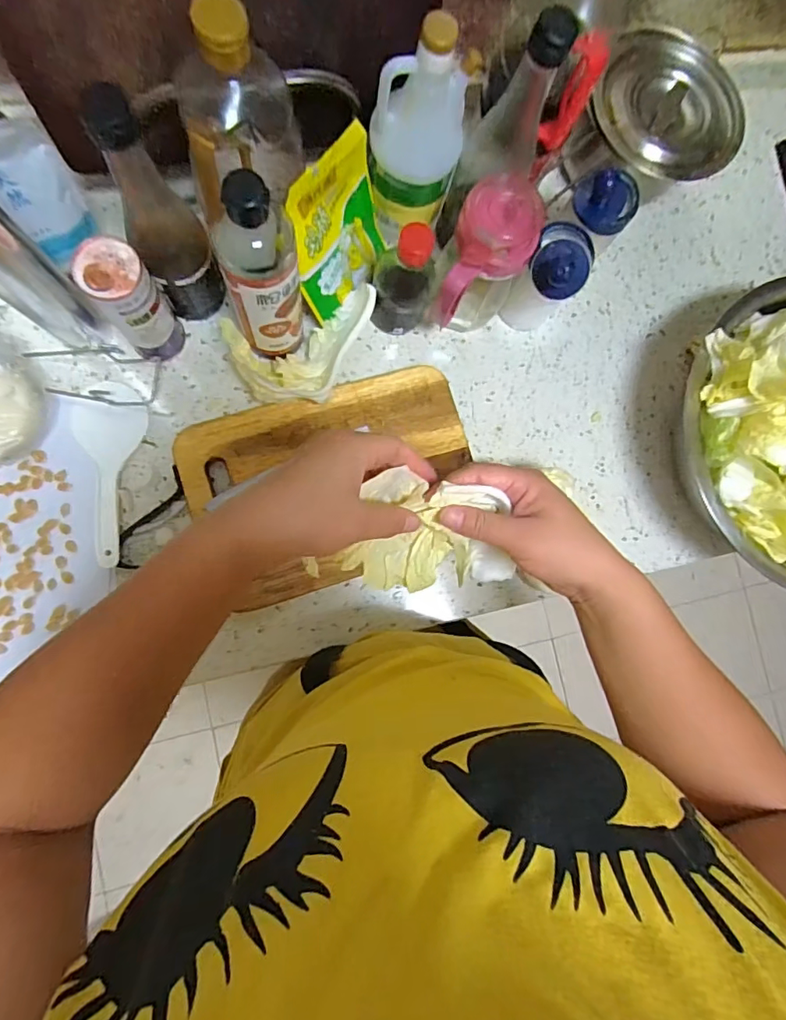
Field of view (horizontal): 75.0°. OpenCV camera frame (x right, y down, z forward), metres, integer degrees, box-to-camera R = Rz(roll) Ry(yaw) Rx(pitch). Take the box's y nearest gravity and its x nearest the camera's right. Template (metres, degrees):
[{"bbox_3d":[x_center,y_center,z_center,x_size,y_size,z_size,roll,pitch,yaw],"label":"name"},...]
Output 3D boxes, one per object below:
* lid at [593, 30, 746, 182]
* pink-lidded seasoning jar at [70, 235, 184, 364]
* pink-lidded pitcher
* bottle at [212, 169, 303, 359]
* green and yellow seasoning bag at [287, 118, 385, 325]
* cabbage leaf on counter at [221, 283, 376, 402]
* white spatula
[{"bbox_3d":[0.297,-0.430,0.552,0.165,0.033,0.135,33,81,-4],"label":"lid"},{"bbox_3d":[-0.241,-0.190,0.482,0.052,0.137,0.055,1,84,-8],"label":"pink-lidded seasoning jar"},{"bbox_3d":[0.078,-0.230,0.520,0.071,0.160,0.095,29,81,-4],"label":"pink-lidded pitcher"},{"bbox_3d":[-0.113,-0.198,0.455,0.059,0.229,0.054,1,84,-8],"label":"bottle"},{"bbox_3d":[-0.050,-0.268,0.504,0.030,0.152,0.131,21,75,24],"label":"green and yellow seasoning bag"},{"bbox_3d":[-0.087,-0.161,0.539,0.153,0.066,0.096,-19,87,-10],"label":"cabbage leaf on counter"},{"bbox_3d":[-0.297,-0.040,0.520,0.065,0.014,0.183,7,83,-8],"label":"white spatula"}]

